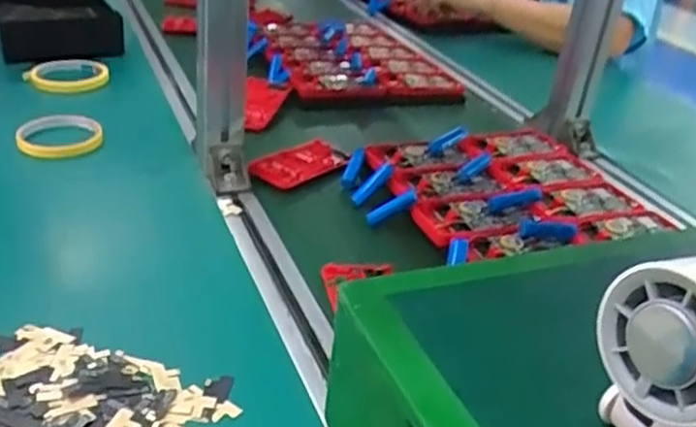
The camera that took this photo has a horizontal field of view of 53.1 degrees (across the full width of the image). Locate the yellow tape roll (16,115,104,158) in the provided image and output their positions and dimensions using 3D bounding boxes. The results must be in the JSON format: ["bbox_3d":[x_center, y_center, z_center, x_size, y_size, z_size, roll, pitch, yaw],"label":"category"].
[{"bbox_3d":[-0.318,-0.089,0.771,0.082,0.021,0.090,3,30,-9],"label":"yellow tape roll"}]

